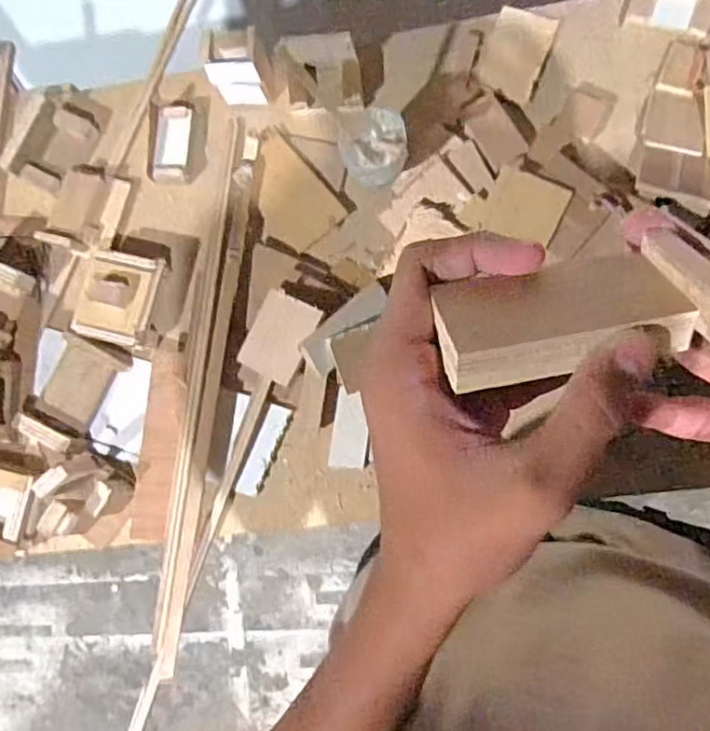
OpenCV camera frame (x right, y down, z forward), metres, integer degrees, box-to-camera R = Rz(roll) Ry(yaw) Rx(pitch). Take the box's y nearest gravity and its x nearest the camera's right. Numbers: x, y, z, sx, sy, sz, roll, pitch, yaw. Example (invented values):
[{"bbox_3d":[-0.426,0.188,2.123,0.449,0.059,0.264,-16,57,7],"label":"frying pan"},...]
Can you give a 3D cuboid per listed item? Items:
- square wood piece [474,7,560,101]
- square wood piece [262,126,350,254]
[{"bbox_3d":[0.173,-0.337,0.683,0.066,0.010,0.085,21,90,9],"label":"square wood piece"},{"bbox_3d":[-0.079,-0.188,0.703,0.079,0.011,0.122,-40,82,4],"label":"square wood piece"}]

